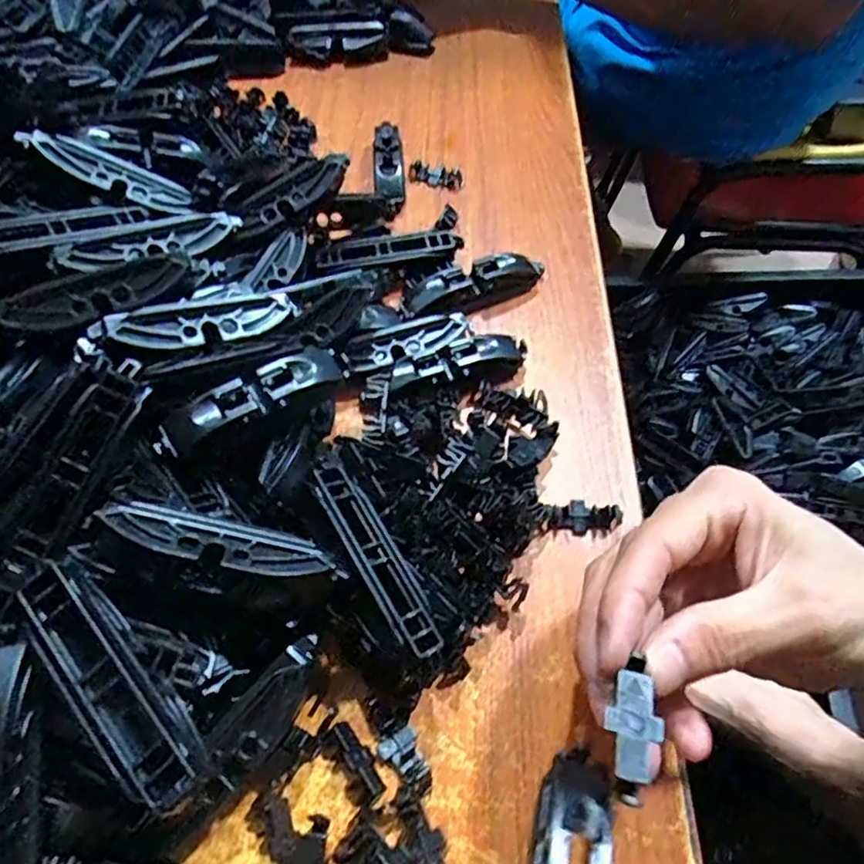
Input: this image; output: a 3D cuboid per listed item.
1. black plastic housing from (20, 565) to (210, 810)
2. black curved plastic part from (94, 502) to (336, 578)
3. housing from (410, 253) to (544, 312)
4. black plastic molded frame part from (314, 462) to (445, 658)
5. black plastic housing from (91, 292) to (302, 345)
[{"bbox_3d":[-0.088,0.069,0.168,0.020,0.020,0.073,-38,64,-21],"label":"black plastic housing"},{"bbox_3d":[-0.068,0.035,0.193,0.071,0.007,0.016,15,57,-9],"label":"black curved plastic part"},{"bbox_3d":[0.025,-0.077,0.320,0.074,0.017,0.019,-22,59,-12],"label":"housing"},{"bbox_3d":[-0.019,0.042,0.210,0.016,0.017,0.073,-28,61,-15],"label":"black plastic molded frame part"},{"bbox_3d":[-0.095,-0.046,0.253,0.079,0.009,0.016,-16,56,-29],"label":"black plastic housing"}]

